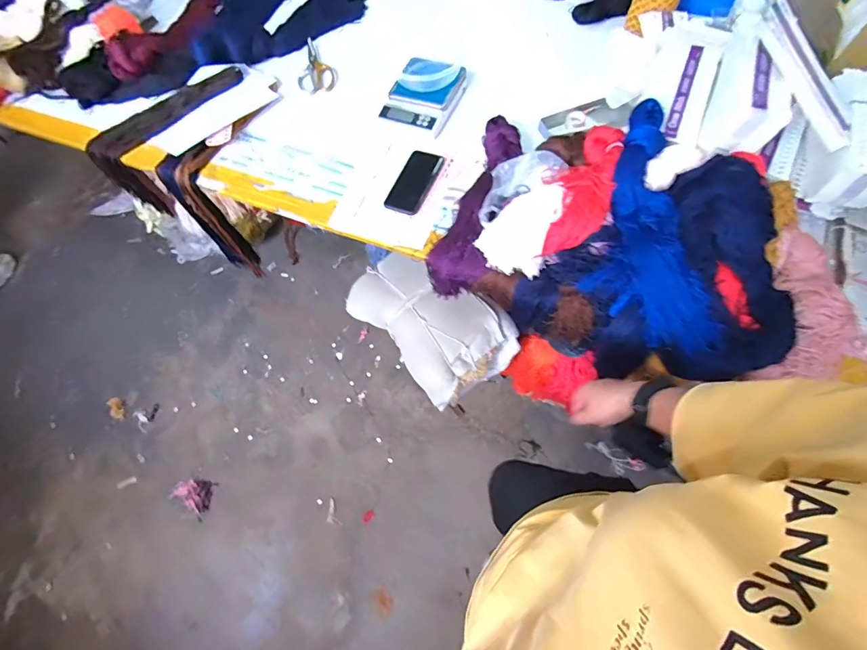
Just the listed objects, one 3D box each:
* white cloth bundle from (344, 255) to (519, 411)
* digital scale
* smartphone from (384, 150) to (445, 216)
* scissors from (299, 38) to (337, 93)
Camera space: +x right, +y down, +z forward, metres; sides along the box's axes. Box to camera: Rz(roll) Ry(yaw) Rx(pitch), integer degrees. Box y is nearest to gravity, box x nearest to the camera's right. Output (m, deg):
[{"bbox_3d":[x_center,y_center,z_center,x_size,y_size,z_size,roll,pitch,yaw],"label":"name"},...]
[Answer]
[{"bbox_3d":[-0.019,-0.021,1.053,0.248,0.131,0.434,-40,68,-13],"label":"white cloth bundle"},{"bbox_3d":[-0.016,-0.573,1.003,0.152,0.052,0.203,22,69,14],"label":"digital scale"},{"bbox_3d":[-0.039,-0.321,0.914,0.074,0.016,0.184,18,68,13],"label":"smartphone"},{"bbox_3d":[-0.317,-0.716,1.128,0.101,0.005,0.230,-7,64,2],"label":"scissors"}]

